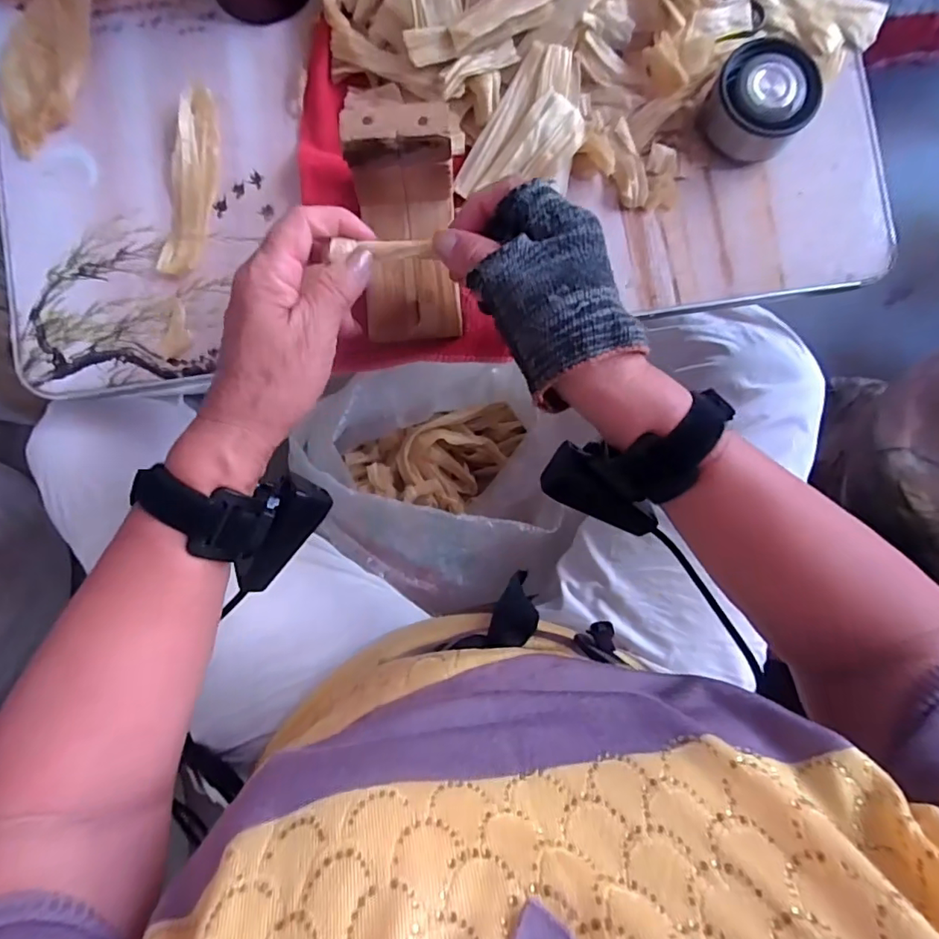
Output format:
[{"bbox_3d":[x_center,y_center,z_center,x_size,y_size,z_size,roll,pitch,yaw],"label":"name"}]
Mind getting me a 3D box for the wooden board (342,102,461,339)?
[{"bbox_3d":[-0.037,-0.139,0.317,0.059,0.072,0.102,-5,86,-2],"label":"wooden board"}]

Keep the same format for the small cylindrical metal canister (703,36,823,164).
[{"bbox_3d":[0.189,-0.238,0.349,0.061,0.041,0.051,37,85,1],"label":"small cylindrical metal canister"}]

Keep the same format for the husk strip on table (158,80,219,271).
[{"bbox_3d":[-0.191,-0.196,0.367,0.029,0.017,0.123,6,85,-1],"label":"husk strip on table"}]

